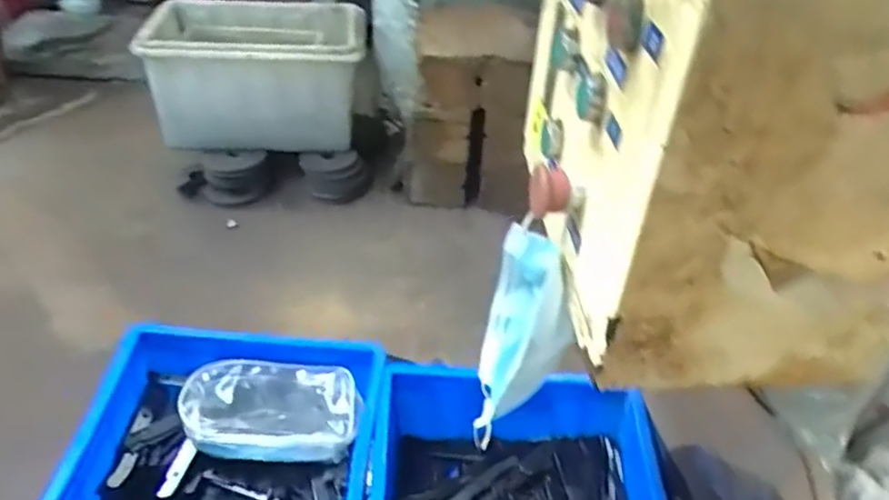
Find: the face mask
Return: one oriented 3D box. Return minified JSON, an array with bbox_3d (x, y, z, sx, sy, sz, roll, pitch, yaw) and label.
[{"bbox_3d":[0.065,0.067,0.541,0.064,0.153,0.095,8,39,4],"label":"face mask"}]

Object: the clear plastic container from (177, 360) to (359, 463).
[{"bbox_3d":[-0.199,0.183,0.788,0.196,0.050,0.110,0,39,-6],"label":"clear plastic container"}]

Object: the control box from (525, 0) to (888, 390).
[{"bbox_3d":[0.178,-0.101,0.440,0.211,0.280,0.289,-2,40,-7],"label":"control box"}]

